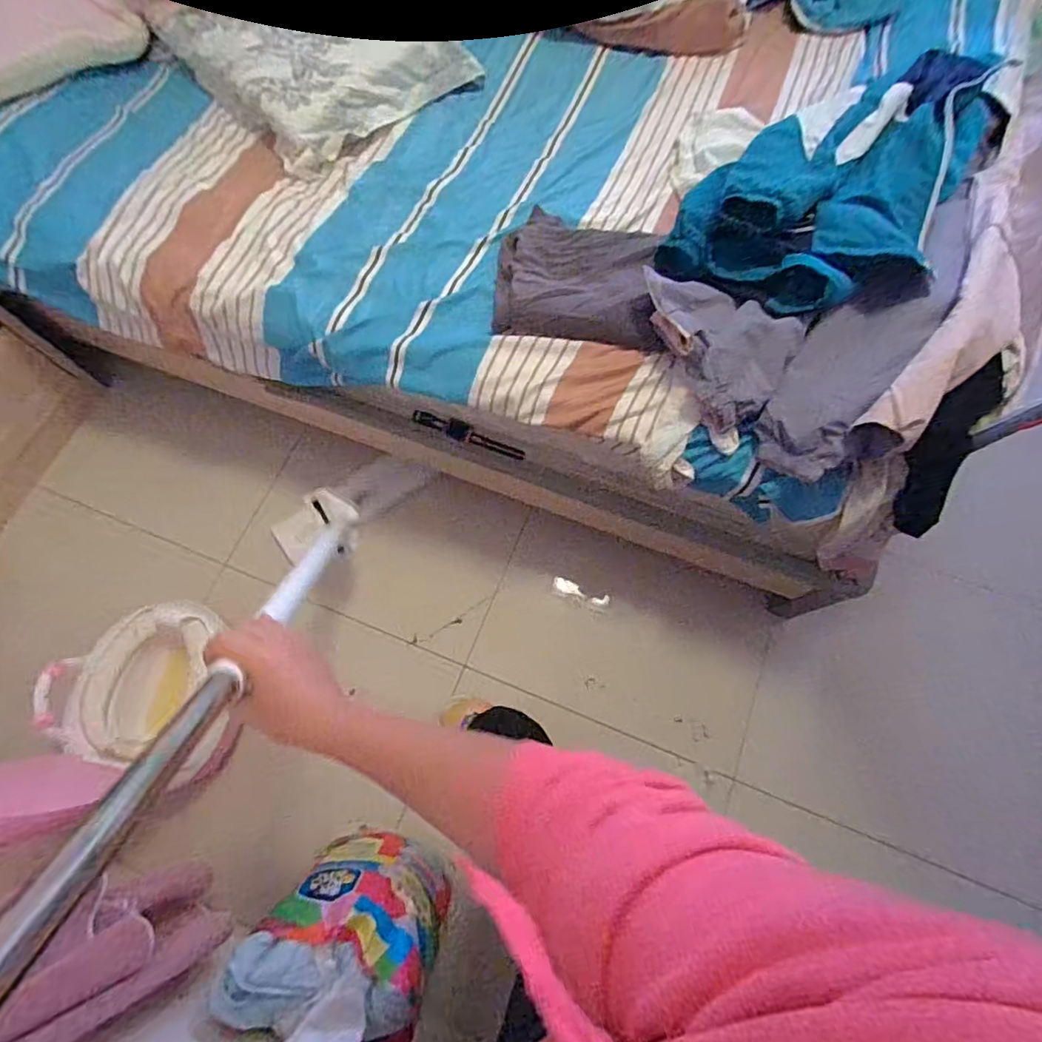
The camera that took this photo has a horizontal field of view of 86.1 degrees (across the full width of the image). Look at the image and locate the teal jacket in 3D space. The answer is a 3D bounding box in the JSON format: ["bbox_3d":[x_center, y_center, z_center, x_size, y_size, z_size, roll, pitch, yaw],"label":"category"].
[{"bbox_3d":[0.533,-0.546,0.860,0.332,0.121,0.624,41,75,12],"label":"teal jacket"}]

